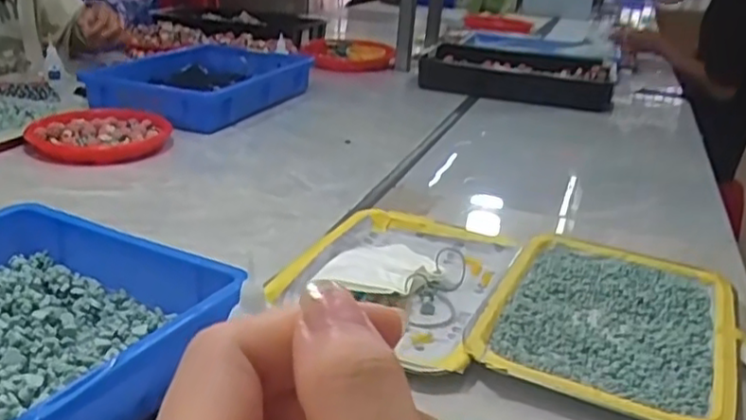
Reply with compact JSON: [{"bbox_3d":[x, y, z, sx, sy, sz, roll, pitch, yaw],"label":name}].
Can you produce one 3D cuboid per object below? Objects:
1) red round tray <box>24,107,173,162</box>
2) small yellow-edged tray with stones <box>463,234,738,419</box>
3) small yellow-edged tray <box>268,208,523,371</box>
[{"bbox_3d":[-0.384,-0.113,0.949,0.177,0.031,0.190,-7,24,-24],"label":"red round tray"},{"bbox_3d":[0.198,0.088,0.564,0.186,0.022,0.261,12,23,21],"label":"small yellow-edged tray with stones"},{"bbox_3d":[0.021,0.059,0.611,0.175,0.021,0.248,11,23,18],"label":"small yellow-edged tray"}]

